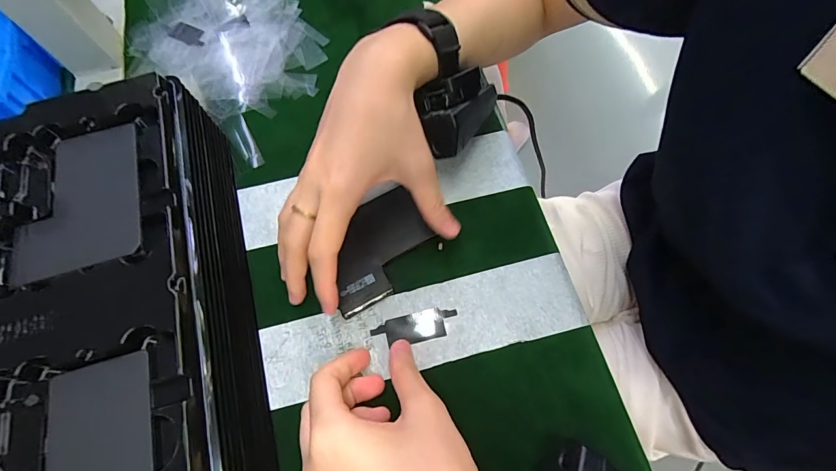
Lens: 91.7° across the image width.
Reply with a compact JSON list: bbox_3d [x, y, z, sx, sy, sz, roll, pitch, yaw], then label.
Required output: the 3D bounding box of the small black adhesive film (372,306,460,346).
[{"bbox_3d":[-0.002,0.060,0.267,0.055,0.004,0.019,-11,68,0],"label":"small black adhesive film"}]

